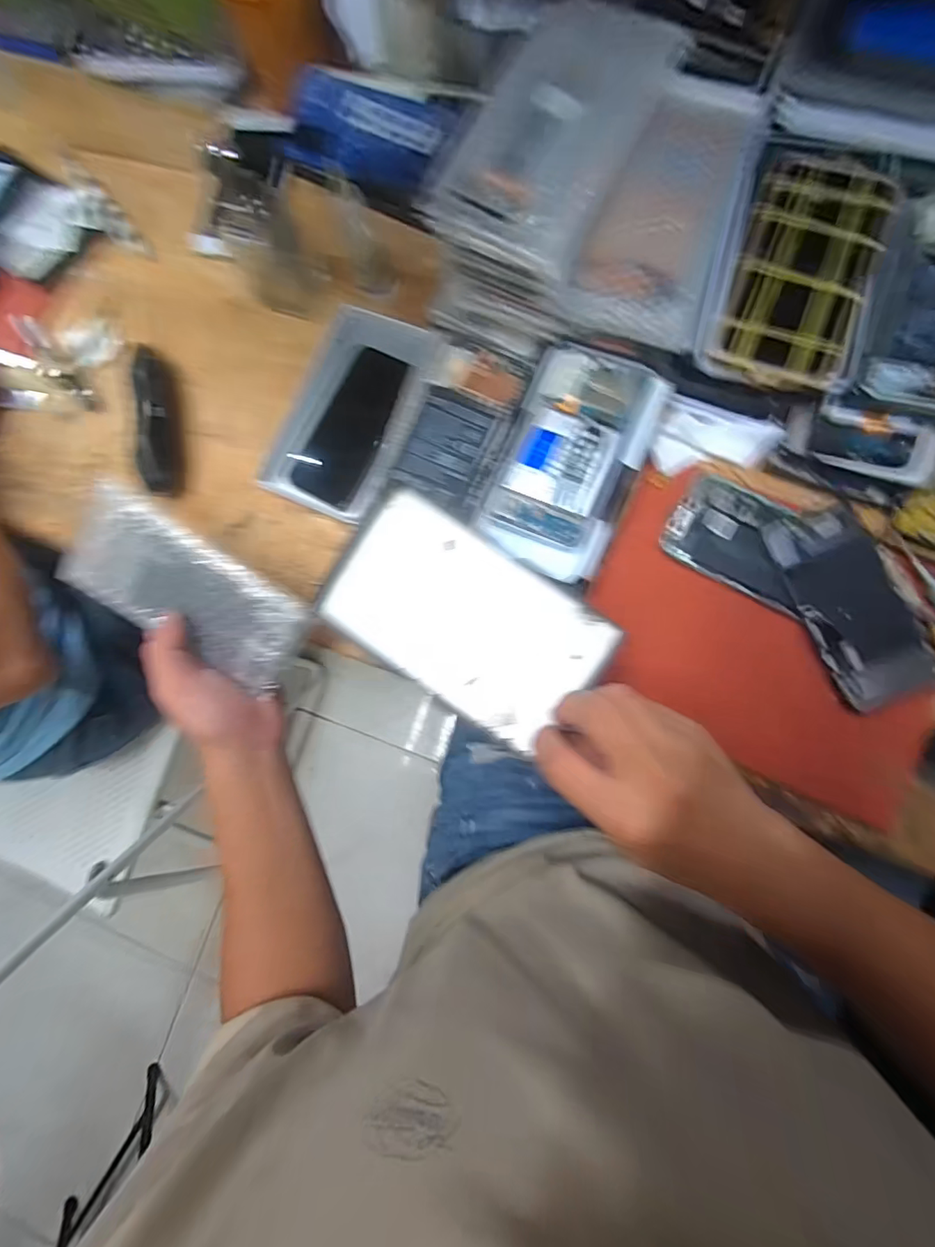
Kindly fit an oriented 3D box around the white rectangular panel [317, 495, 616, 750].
[{"bbox_3d":[-0.001,-0.003,0.323,0.169,0.022,0.099,34,87,9],"label":"white rectangular panel"}]

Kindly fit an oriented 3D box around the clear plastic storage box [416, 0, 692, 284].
[{"bbox_3d":[0.055,-0.314,0.323,0.099,0.032,0.158,29,86,9],"label":"clear plastic storage box"}]

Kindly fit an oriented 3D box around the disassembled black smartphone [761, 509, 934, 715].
[{"bbox_3d":[0.283,-0.016,0.370,0.076,0.009,0.147,-22,80,3],"label":"disassembled black smartphone"}]

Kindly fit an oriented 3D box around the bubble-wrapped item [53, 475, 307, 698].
[{"bbox_3d":[-0.199,-0.021,0.360,0.169,0.009,0.081,32,108,-5],"label":"bubble-wrapped item"}]

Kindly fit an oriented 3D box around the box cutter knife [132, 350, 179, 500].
[{"bbox_3d":[-0.276,-0.178,0.451,0.025,0.037,0.127,-8,81,5],"label":"box cutter knife"}]

